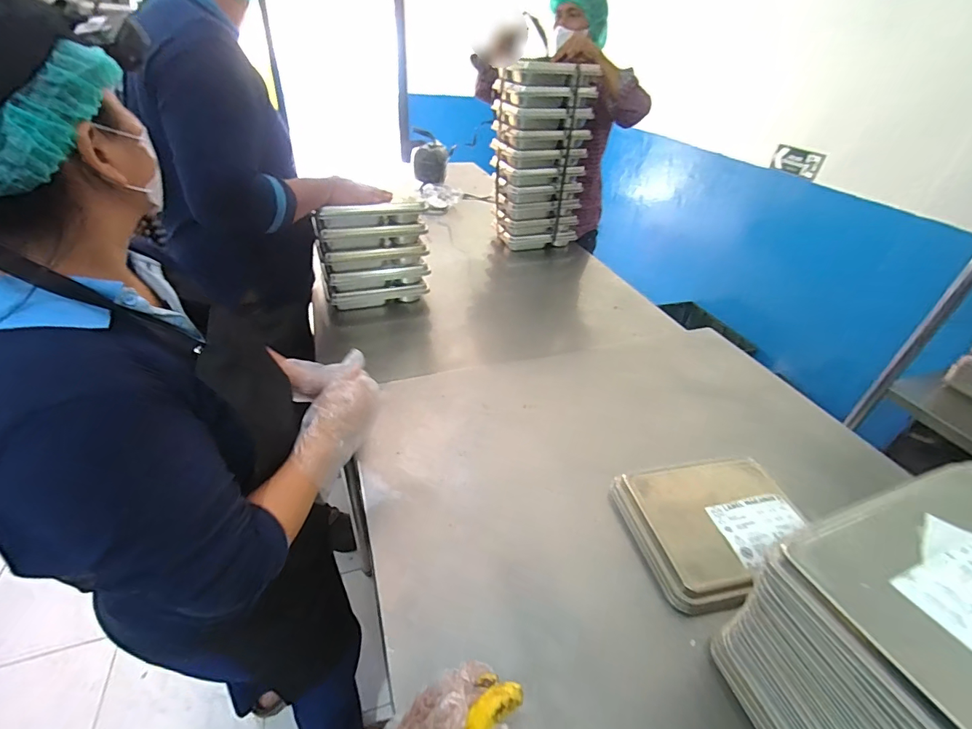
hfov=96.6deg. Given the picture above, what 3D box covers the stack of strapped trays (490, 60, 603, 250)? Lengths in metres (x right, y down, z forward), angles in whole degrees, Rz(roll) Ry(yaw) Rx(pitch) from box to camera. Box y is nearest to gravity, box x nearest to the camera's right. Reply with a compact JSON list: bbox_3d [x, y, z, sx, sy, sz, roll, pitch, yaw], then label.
[{"bbox_3d":[0.189,-0.734,1.592,0.296,0.599,0.228,-20,44,-28],"label":"stack of strapped trays"}]

